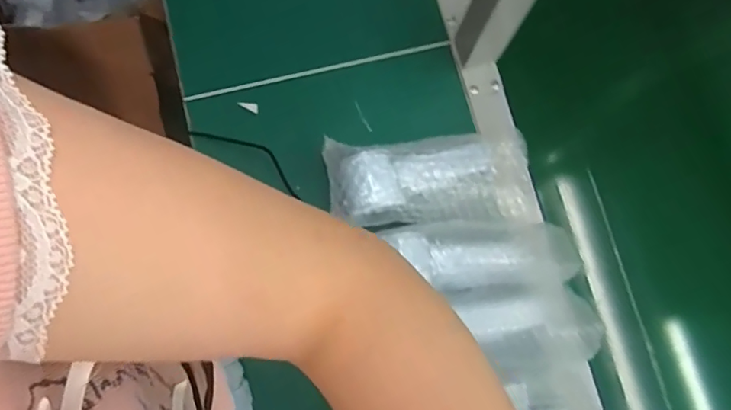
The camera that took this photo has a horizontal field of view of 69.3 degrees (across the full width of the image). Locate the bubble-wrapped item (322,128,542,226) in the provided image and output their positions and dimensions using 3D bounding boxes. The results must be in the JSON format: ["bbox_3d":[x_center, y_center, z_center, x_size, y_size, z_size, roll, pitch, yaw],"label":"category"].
[{"bbox_3d":[0.065,-0.028,0.520,0.206,0.042,0.093,-3,80,-2],"label":"bubble-wrapped item"}]

